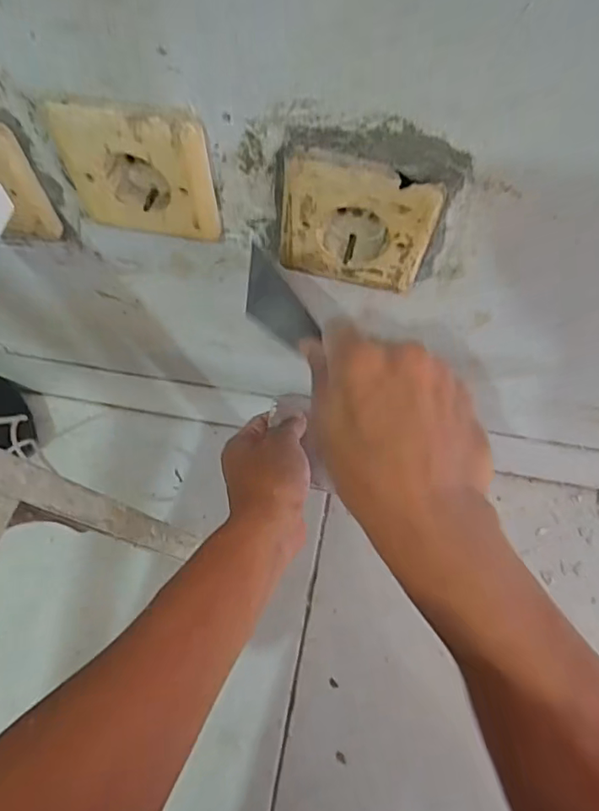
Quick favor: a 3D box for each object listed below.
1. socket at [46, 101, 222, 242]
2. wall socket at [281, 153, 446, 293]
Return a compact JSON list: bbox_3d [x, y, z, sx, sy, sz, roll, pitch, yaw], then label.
[{"bbox_3d":[-0.083,-0.127,0.287,0.076,0.073,0.023,8,65,4],"label":"socket"},{"bbox_3d":[0.031,-0.100,0.291,0.079,0.076,0.022,11,65,5],"label":"wall socket"}]

